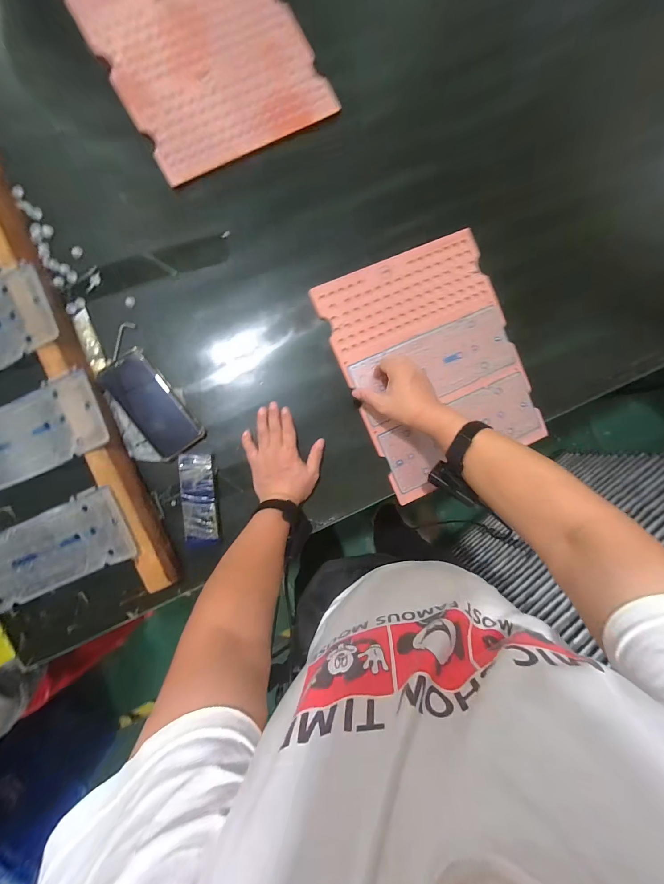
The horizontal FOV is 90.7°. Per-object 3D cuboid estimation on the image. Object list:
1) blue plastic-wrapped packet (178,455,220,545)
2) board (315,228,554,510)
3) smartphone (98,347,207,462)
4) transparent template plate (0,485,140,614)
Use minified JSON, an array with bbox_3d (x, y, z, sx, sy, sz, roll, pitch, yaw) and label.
[{"bbox_3d":[-0.205,0.088,0.508,0.047,0.026,0.137,-4,94,-6],"label":"blue plastic-wrapped packet"},{"bbox_3d":[0.171,-0.129,0.548,0.288,0.019,0.369,-25,95,-4],"label":"board"},{"bbox_3d":[-0.269,-0.053,0.494,0.075,0.008,0.160,-37,98,-11],"label":"smartphone"},{"bbox_3d":[-0.426,0.165,0.479,0.285,0.017,0.110,-24,98,2],"label":"transparent template plate"}]

